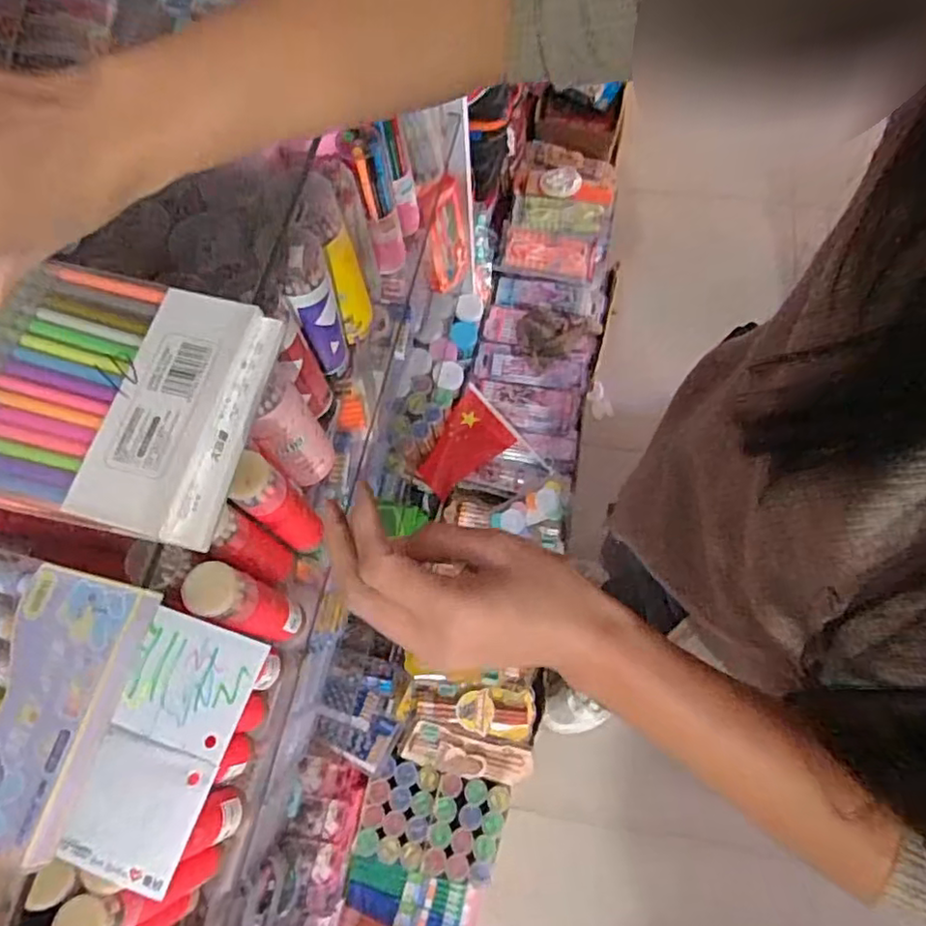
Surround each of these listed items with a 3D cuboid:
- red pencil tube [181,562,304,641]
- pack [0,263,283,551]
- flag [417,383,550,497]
[{"bbox_3d":[-0.175,0.119,0.523,0.032,0.181,0.039,19,71,9],"label":"red pencil tube"},{"bbox_3d":[-0.205,-0.038,0.355,0.164,0.026,0.142,10,70,7],"label":"pack"},{"bbox_3d":[0.021,-0.014,1.205,0.199,0.060,0.214,-40,73,-12],"label":"flag"}]

